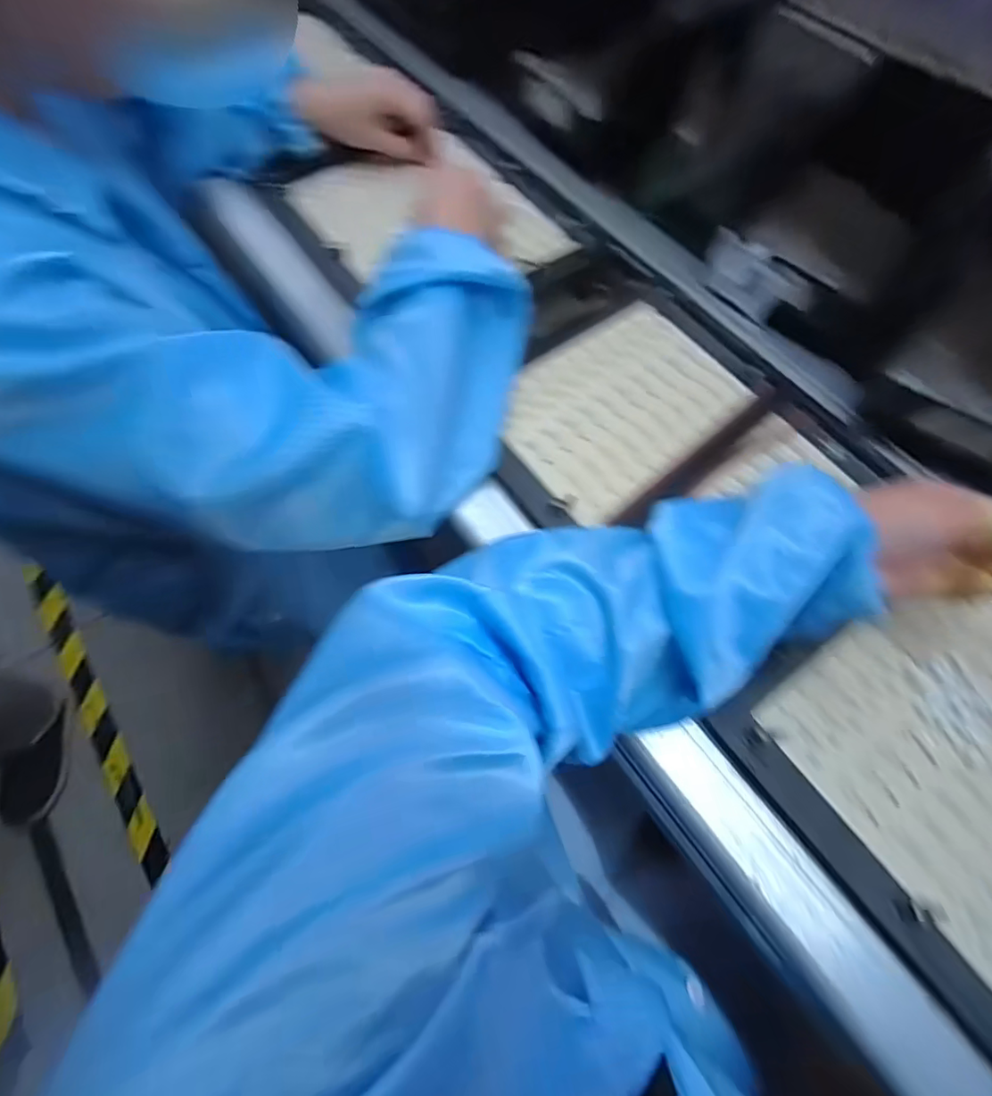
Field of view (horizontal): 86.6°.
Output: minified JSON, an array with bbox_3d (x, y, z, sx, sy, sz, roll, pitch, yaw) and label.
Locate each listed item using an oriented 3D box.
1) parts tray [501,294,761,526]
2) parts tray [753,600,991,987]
[{"bbox_3d":[0.111,-0.130,0.476,0.215,0.013,0.156,-38,73,-17],"label":"parts tray"},{"bbox_3d":[0.318,0.135,0.345,0.199,0.028,0.199,-32,72,-15],"label":"parts tray"}]

